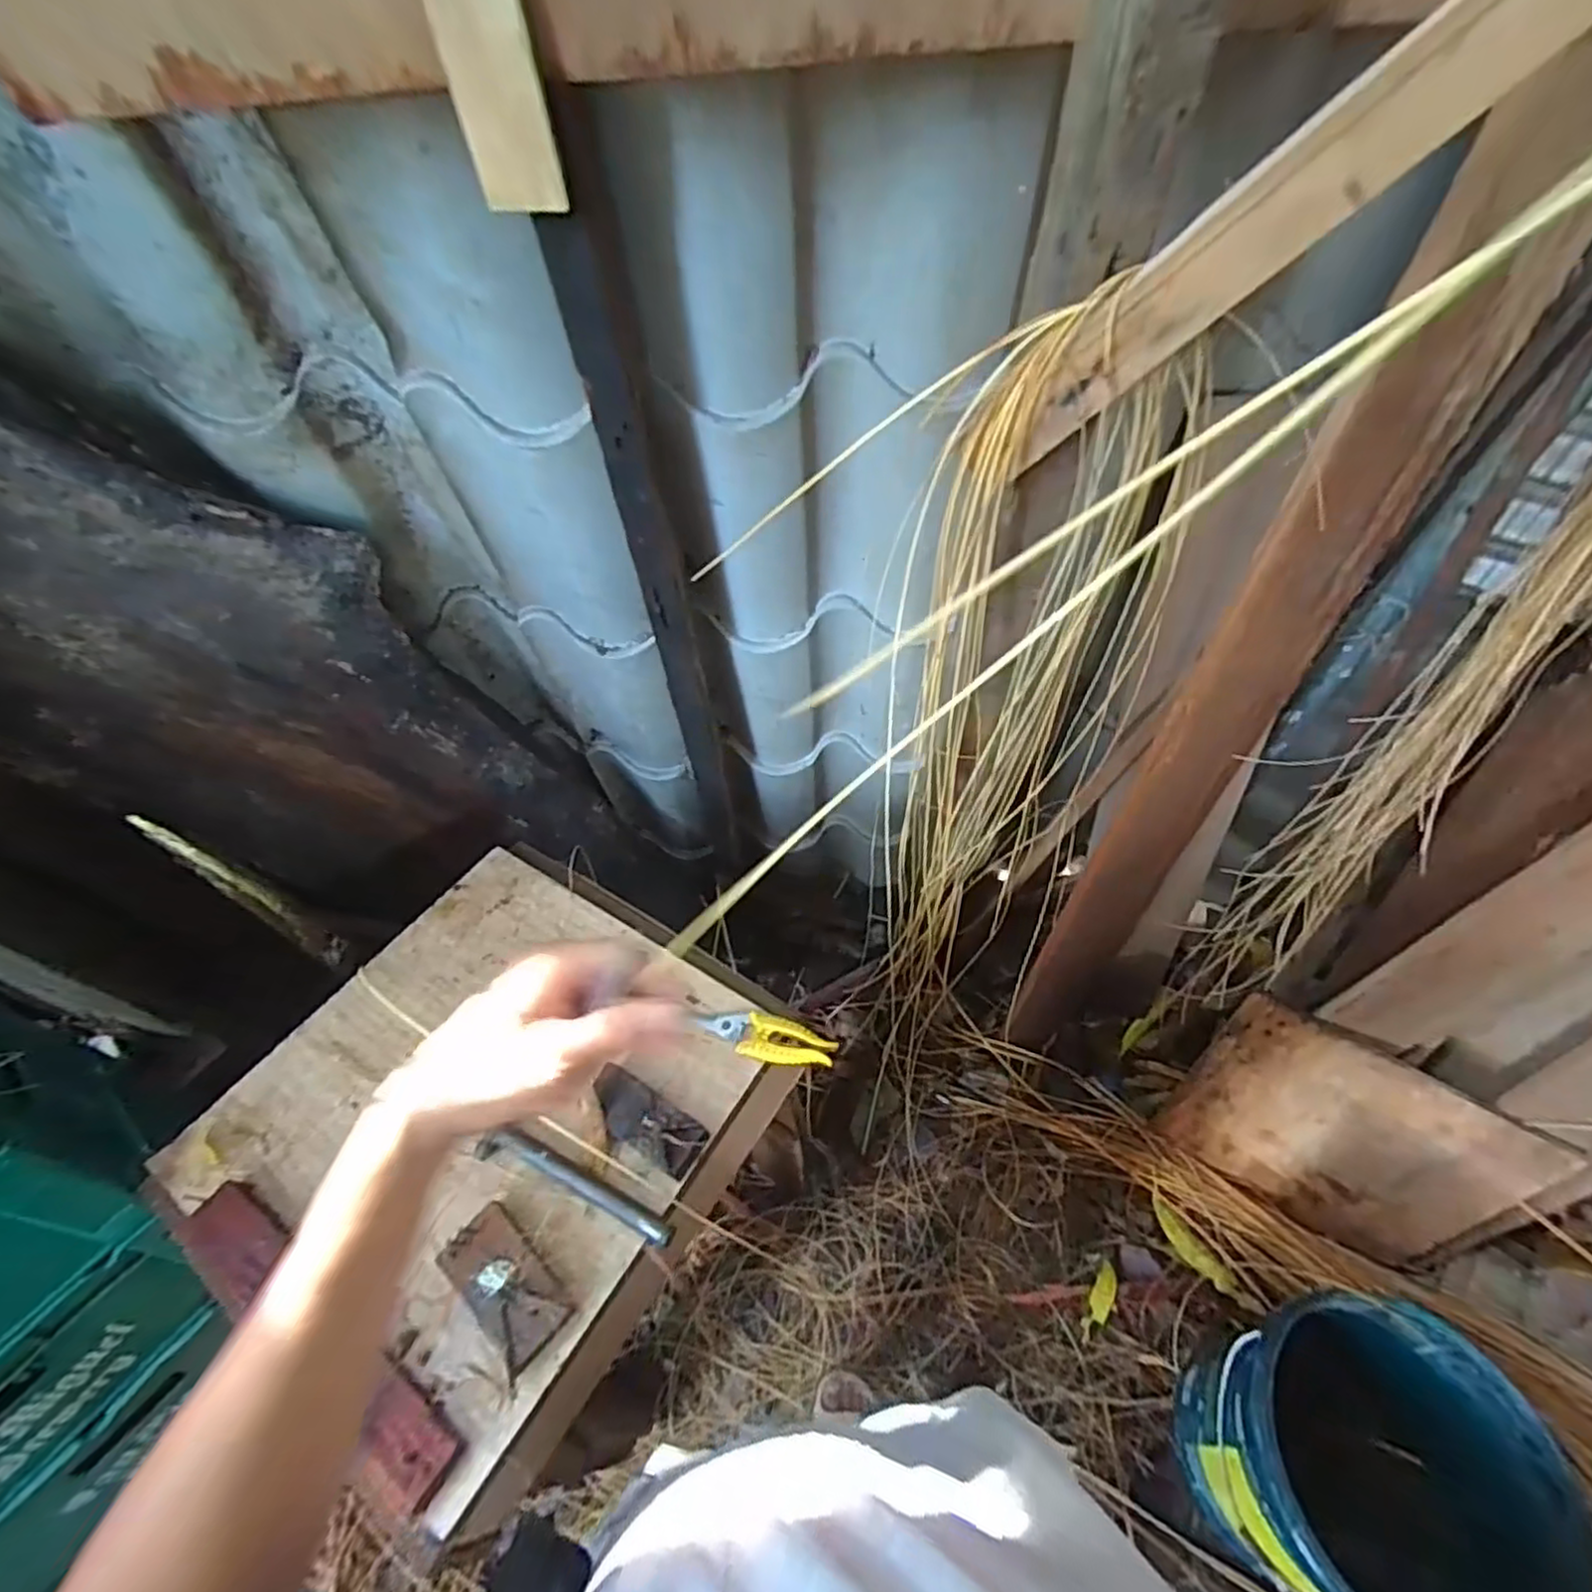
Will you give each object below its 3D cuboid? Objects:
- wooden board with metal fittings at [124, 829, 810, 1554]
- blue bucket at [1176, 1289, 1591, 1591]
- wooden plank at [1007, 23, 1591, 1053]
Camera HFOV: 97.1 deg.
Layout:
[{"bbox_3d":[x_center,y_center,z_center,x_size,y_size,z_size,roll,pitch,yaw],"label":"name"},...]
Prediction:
[{"bbox_3d":[-0.314,0.333,0.771,0.497,0.142,0.493,28,58,22],"label":"wooden board with metal fittings"},{"bbox_3d":[0.658,0.799,0.857,0.306,0.312,0.298,-1,52,2],"label":"blue bucket"},{"bbox_3d":[0.548,-0.009,0.966,0.227,1.437,0.047,-6,45,-11],"label":"wooden plank"}]

